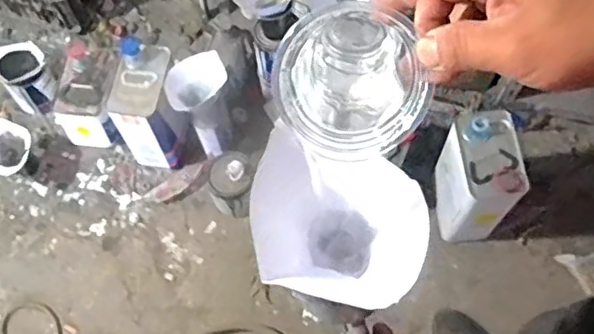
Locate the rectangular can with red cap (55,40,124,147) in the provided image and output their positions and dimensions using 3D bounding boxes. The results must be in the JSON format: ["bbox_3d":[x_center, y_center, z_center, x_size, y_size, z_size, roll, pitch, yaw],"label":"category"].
[{"bbox_3d":[-0.463,-0.158,1.382,0.117,0.171,0.185,11,68,6],"label":"rectangular can with red cap"}]

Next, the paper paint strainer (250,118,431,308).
[{"bbox_3d":[0.025,0.044,0.410,0.112,0.081,0.099,17,67,8],"label":"paper paint strainer"}]

